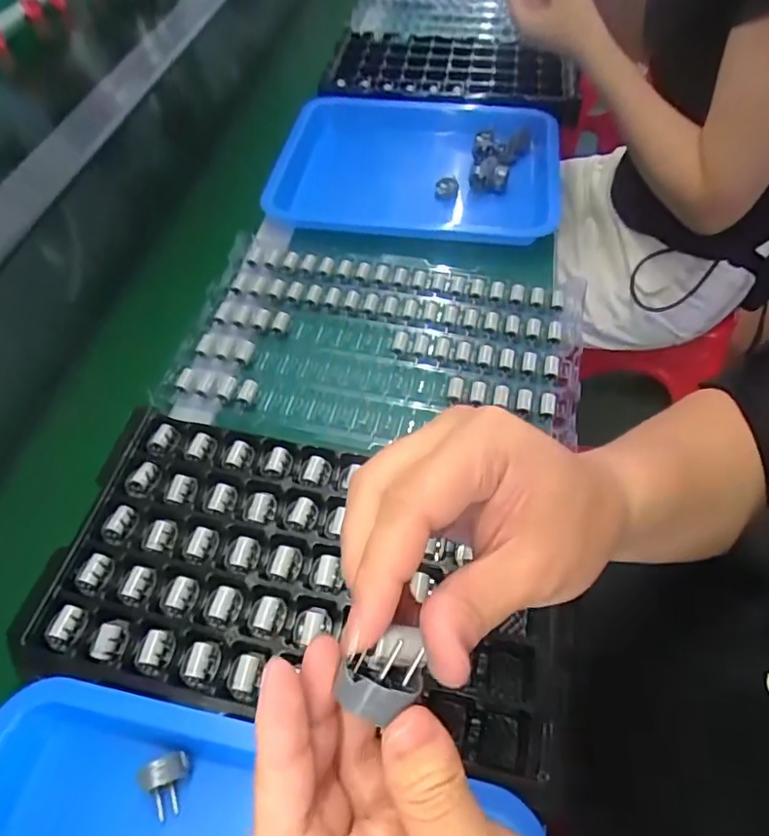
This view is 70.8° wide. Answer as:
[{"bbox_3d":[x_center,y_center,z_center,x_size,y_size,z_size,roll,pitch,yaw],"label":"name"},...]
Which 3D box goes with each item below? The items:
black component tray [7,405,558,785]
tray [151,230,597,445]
[{"bbox_3d":[-0.060,0.104,0.381,0.343,0.019,0.192,9,57,9],"label":"black component tray"},{"bbox_3d":[-0.002,-0.068,0.504,0.352,0.016,0.226,10,57,10],"label":"tray"}]

